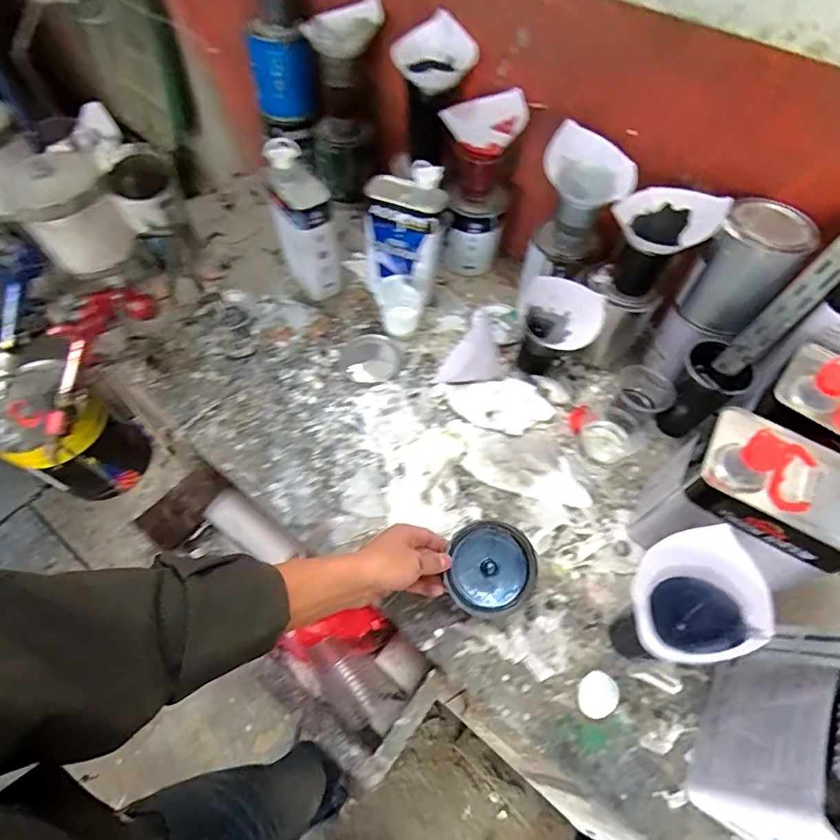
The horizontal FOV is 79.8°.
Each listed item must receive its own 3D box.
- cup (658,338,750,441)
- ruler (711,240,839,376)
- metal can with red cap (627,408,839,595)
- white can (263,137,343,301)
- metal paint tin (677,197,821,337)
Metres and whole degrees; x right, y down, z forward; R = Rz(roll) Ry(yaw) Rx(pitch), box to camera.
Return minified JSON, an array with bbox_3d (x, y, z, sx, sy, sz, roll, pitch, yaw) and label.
[{"bbox_3d":[0.380,-0.033,0.695,0.077,0.130,0.078,1,58,-2],"label":"cup"},{"bbox_3d":[0.444,-0.140,0.594,0.007,0.252,0.034,-15,58,-36],"label":"ruler"},{"bbox_3d":[0.368,0.100,0.564,0.168,0.225,0.122,34,63,17],"label":"metal can with red cap"},{"bbox_3d":[-0.179,-0.303,0.796,0.090,0.227,0.091,-8,59,-7],"label":"white can"},{"bbox_3d":[0.418,-0.194,0.652,0.096,0.144,0.095,1,58,-2],"label":"metal paint tin"}]

